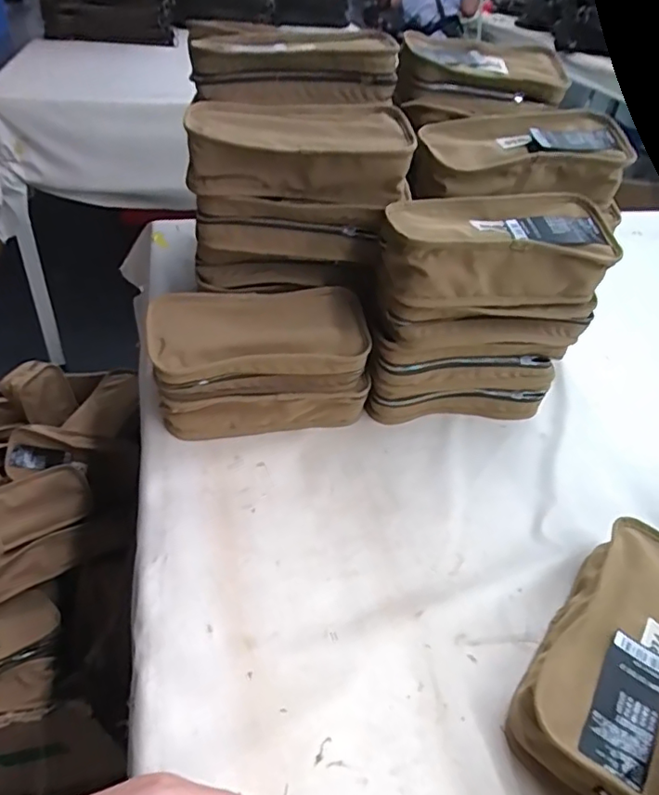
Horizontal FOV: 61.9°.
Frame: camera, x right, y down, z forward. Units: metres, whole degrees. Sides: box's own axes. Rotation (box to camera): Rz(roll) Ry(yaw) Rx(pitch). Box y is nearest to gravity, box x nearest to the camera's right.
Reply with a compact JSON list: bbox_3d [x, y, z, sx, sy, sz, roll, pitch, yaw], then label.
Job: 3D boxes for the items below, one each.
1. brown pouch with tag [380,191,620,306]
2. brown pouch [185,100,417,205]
[{"bbox_3d":[0.137,-0.126,0.466,0.190,0.058,0.091,-2,42,-10],"label":"brown pouch with tag"},{"bbox_3d":[-0.027,-0.209,0.473,0.186,0.058,0.097,5,41,-3],"label":"brown pouch"}]

